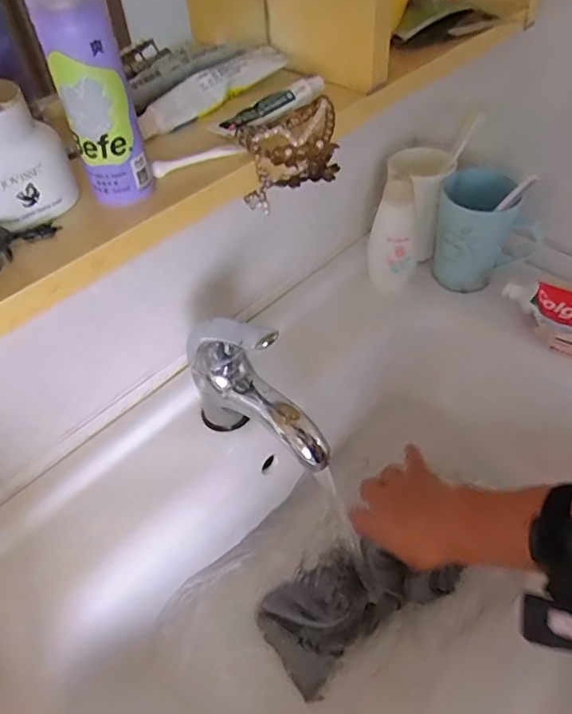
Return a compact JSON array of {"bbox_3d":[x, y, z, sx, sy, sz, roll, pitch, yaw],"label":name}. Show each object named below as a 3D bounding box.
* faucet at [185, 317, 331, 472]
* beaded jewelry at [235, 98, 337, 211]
[{"bbox_3d":[-0.028,0.028,0.451,0.049,0.120,0.138,-34,54,-24],"label":"faucet"},{"bbox_3d":[0.002,-0.136,0.362,0.061,0.044,0.062,-2,48,3],"label":"beaded jewelry"}]

